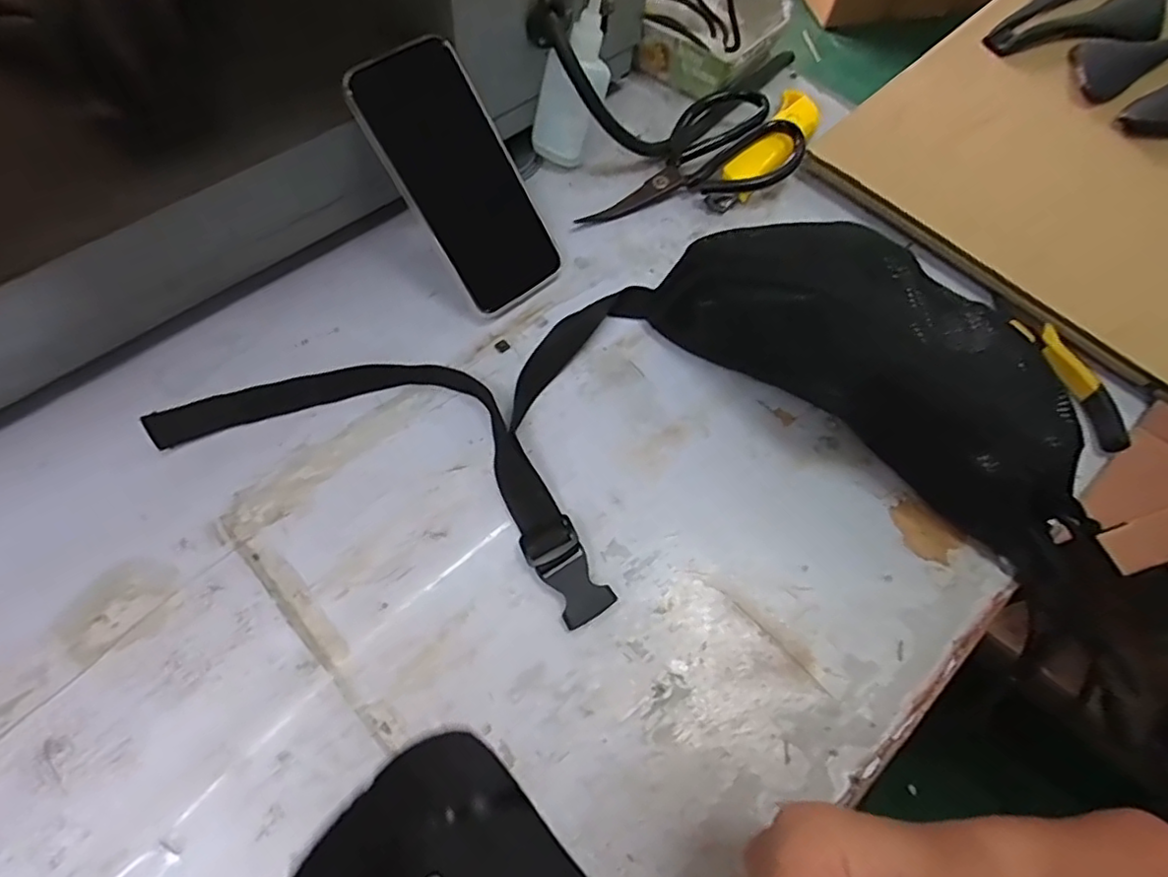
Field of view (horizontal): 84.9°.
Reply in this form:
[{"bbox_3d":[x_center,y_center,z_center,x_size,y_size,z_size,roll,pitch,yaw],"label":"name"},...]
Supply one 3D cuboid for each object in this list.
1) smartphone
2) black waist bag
[{"bbox_3d":[-0.080,-0.169,0.424,0.079,0.015,0.166,-40,115,-21],"label":"smartphone"},{"bbox_3d":[0.020,-0.021,0.370,0.515,0.084,0.214,-6,63,-6],"label":"black waist bag"}]

